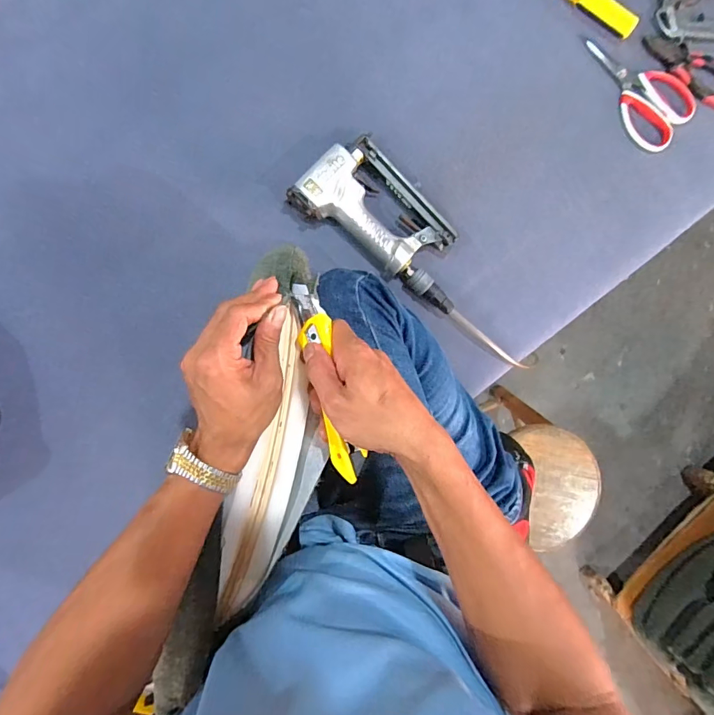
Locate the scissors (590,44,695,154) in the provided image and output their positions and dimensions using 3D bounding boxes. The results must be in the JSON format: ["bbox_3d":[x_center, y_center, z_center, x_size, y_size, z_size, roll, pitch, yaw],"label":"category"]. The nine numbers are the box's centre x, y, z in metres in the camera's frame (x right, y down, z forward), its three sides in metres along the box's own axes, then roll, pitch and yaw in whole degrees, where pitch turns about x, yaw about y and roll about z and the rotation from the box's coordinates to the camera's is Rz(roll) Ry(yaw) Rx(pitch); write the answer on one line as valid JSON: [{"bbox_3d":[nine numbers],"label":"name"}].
[{"bbox_3d":[0.382,-0.365,0.601,0.169,0.015,0.092,35,90,-8],"label":"scissors"}]

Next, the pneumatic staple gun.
[{"bbox_3d":[0.048,-0.177,0.569,0.244,0.037,0.120,35,89,-8],"label":"pneumatic staple gun"}]

